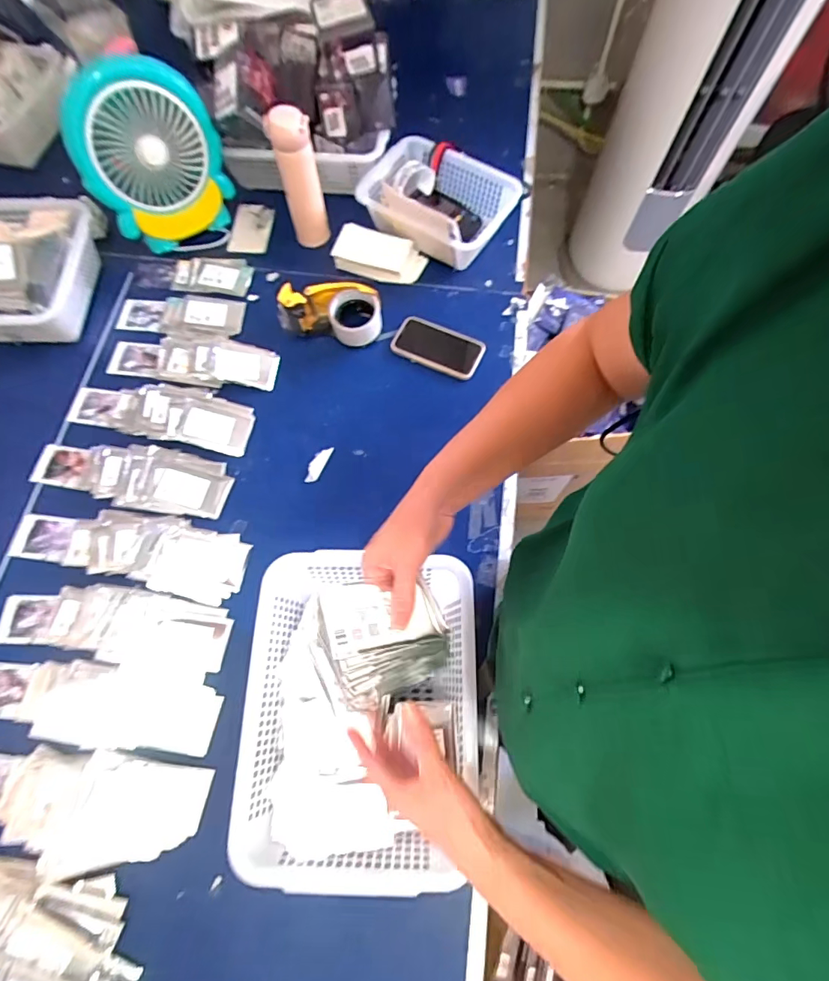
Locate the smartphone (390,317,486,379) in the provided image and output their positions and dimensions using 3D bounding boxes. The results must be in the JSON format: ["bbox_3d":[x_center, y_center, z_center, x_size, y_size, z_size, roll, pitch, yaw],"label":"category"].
[{"bbox_3d":[0.043,-0.253,0.838,0.154,0.012,0.089,24,71,10],"label":"smartphone"}]

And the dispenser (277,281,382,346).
[{"bbox_3d":[-0.148,-0.304,0.829,0.180,0.073,0.087,1,69,2],"label":"dispenser"}]

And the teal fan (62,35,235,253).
[{"bbox_3d":[-0.455,-0.576,0.839,0.234,0.251,0.109,-31,71,-10],"label":"teal fan"}]

